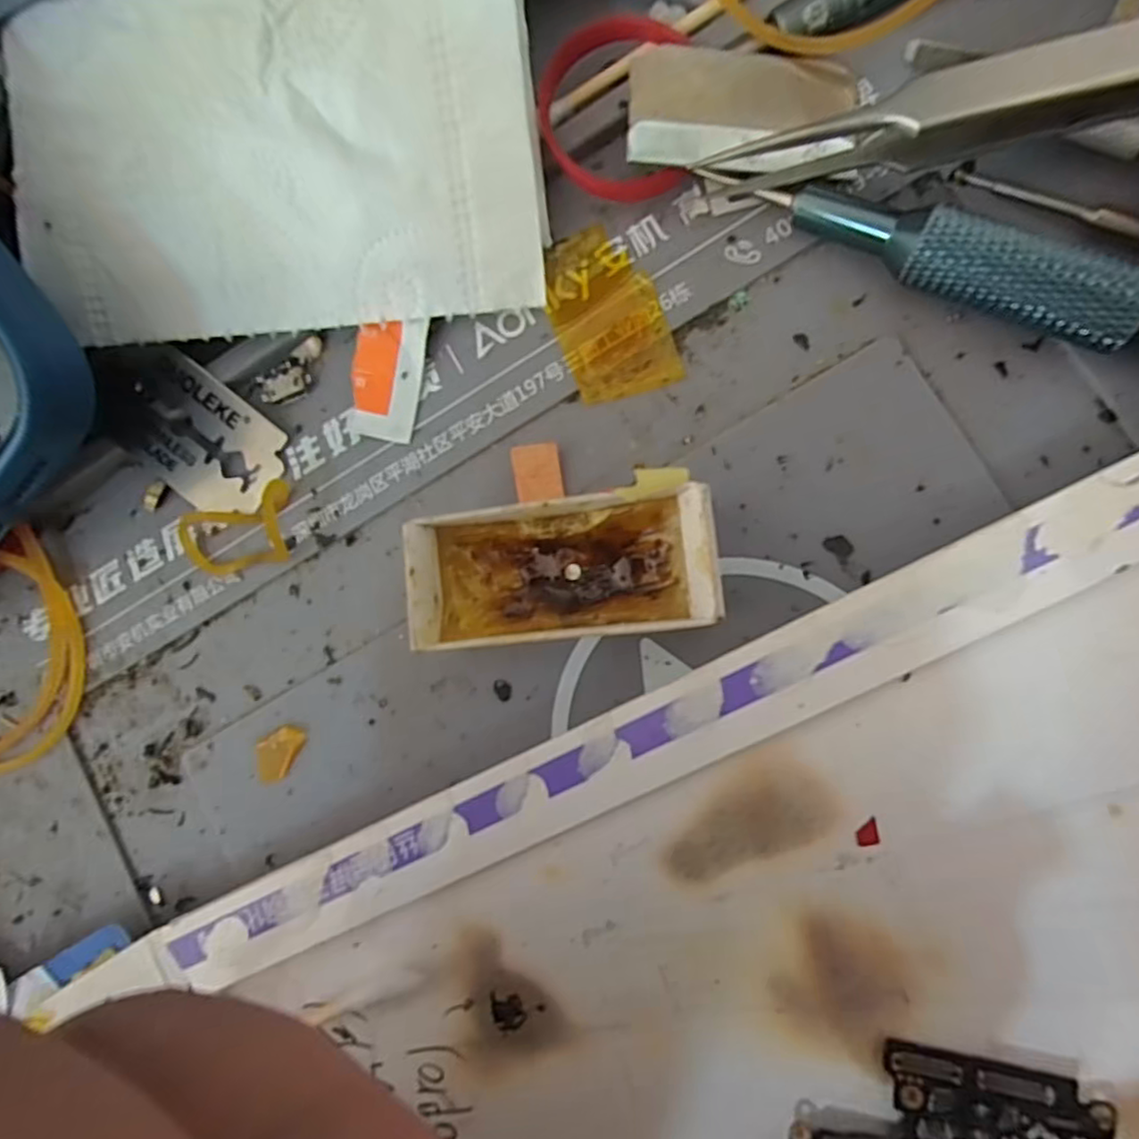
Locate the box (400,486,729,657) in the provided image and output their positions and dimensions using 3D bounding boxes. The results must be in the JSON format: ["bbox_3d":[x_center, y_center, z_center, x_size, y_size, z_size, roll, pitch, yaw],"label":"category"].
[{"bbox_3d":[0.000,0.000,0.106,0.047,0.020,0.022,-6,87,9],"label":"box"}]

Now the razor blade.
[{"bbox_3d":[-0.073,-0.027,0.123,0.038,0.004,0.022,38,94,-1],"label":"razor blade"}]

